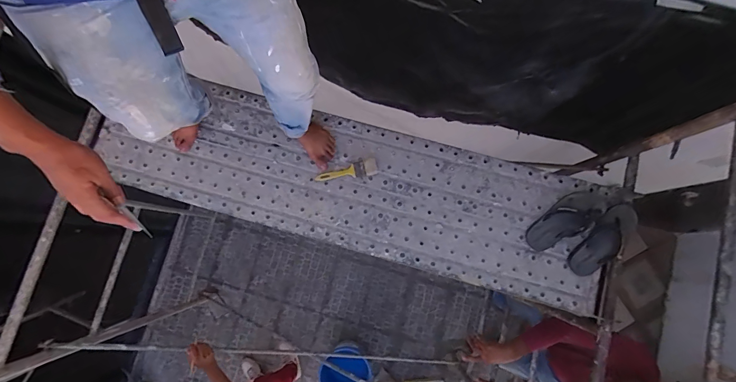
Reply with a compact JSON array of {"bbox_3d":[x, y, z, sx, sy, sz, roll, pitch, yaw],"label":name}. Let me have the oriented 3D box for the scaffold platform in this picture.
[{"bbox_3d":[-0.064,-0.012,1.165,1.617,0.057,0.433,14,77,3],"label":"scaffold platform"}]

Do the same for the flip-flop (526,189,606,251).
[{"bbox_3d":[0.635,0.089,1.149,0.282,0.049,0.121,-29,83,-3],"label":"flip-flop"}]

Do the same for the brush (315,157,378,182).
[{"bbox_3d":[-0.071,-0.062,1.182,0.204,0.020,0.055,-14,82,-2],"label":"brush"}]

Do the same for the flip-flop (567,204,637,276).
[{"bbox_3d":[0.741,0.156,1.120,0.096,0.036,0.262,39,92,10],"label":"flip-flop"}]

